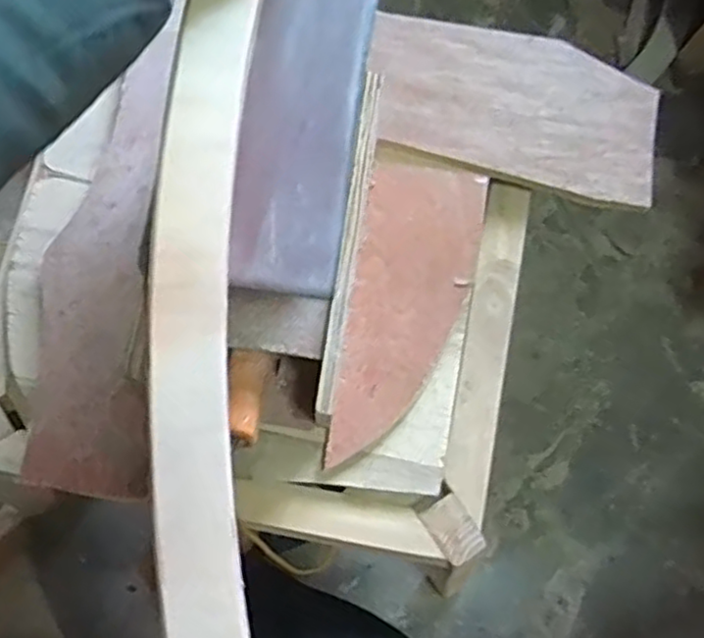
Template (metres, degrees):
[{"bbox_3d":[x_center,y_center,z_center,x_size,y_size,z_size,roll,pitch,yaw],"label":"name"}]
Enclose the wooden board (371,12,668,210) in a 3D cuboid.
[{"bbox_3d":[0.143,-0.192,0.606,0.258,0.013,0.144,14,76,3],"label":"wooden board"}]

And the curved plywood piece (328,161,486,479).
[{"bbox_3d":[0.047,-0.009,0.555,0.094,0.006,0.254,11,77,1],"label":"curved plywood piece"}]

